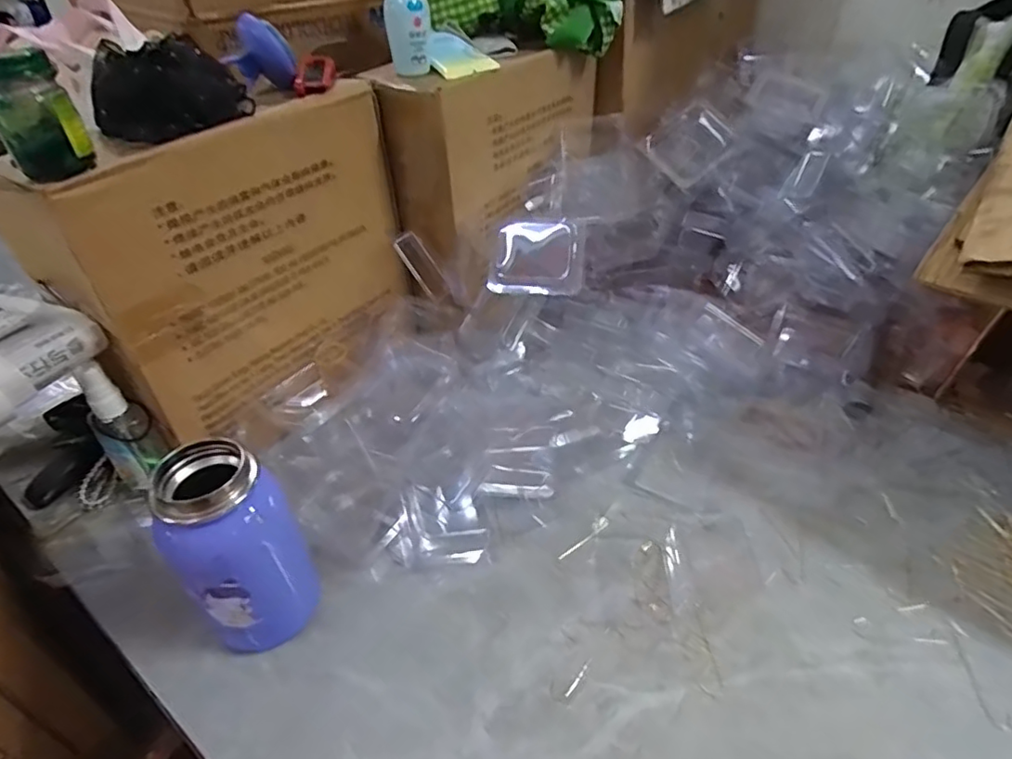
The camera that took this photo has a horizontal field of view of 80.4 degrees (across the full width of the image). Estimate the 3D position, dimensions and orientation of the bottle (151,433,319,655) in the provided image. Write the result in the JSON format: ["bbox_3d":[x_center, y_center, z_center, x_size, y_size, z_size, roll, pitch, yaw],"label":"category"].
[{"bbox_3d":[-0.167,0.111,0.380,0.067,0.146,0.058,-20,42,-21],"label":"bottle"}]

